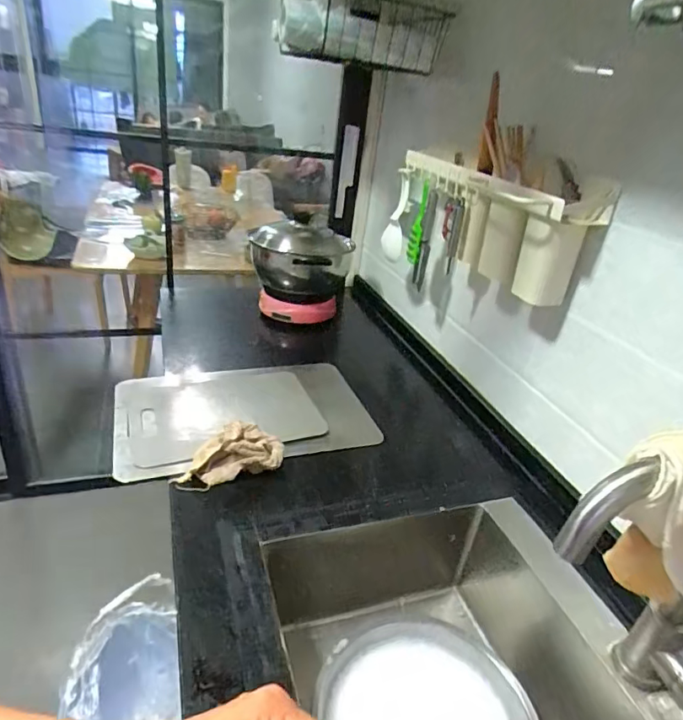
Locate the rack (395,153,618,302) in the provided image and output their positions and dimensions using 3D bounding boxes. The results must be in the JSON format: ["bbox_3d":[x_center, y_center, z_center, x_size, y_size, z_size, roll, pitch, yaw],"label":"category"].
[{"bbox_3d":[0.230,-0.242,0.866,0.090,0.170,0.422,-7,32,-25],"label":"rack"}]

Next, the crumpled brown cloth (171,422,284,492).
[{"bbox_3d":[-0.172,0.142,0.767,0.157,0.059,0.077,-4,31,-21],"label":"crumpled brown cloth"}]

